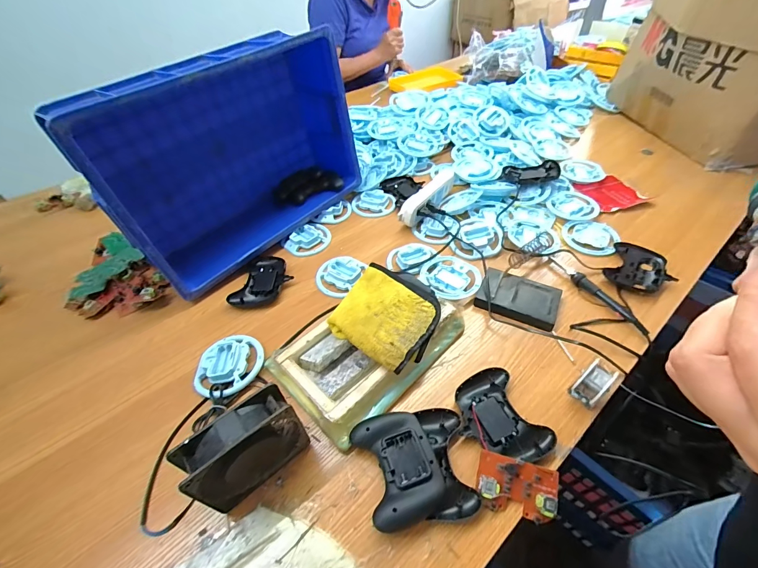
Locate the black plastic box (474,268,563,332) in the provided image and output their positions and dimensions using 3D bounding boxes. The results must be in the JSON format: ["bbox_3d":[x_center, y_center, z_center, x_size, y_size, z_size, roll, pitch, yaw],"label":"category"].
[{"bbox_3d":[0.238,0.022,0.594,0.127,0.017,0.086,20,51,19],"label":"black plastic box"}]

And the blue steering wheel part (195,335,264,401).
[{"bbox_3d":[-0.223,0.119,0.524,0.091,0.022,0.100,-2,47,0],"label":"blue steering wheel part"}]

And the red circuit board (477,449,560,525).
[{"bbox_3d":[0.159,0.233,0.401,0.087,0.022,0.055,11,48,12],"label":"red circuit board"}]

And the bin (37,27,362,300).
[{"bbox_3d":[-0.272,-0.242,0.654,0.202,0.310,0.460,30,54,26],"label":"bin"}]

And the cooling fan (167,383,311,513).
[{"bbox_3d":[-0.146,0.182,0.389,0.116,0.121,0.039,-32,54,-25],"label":"cooling fan"}]

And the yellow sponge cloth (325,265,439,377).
[{"bbox_3d":[0.017,0.039,0.529,0.141,0.026,0.165,21,51,20],"label":"yellow sponge cloth"}]

